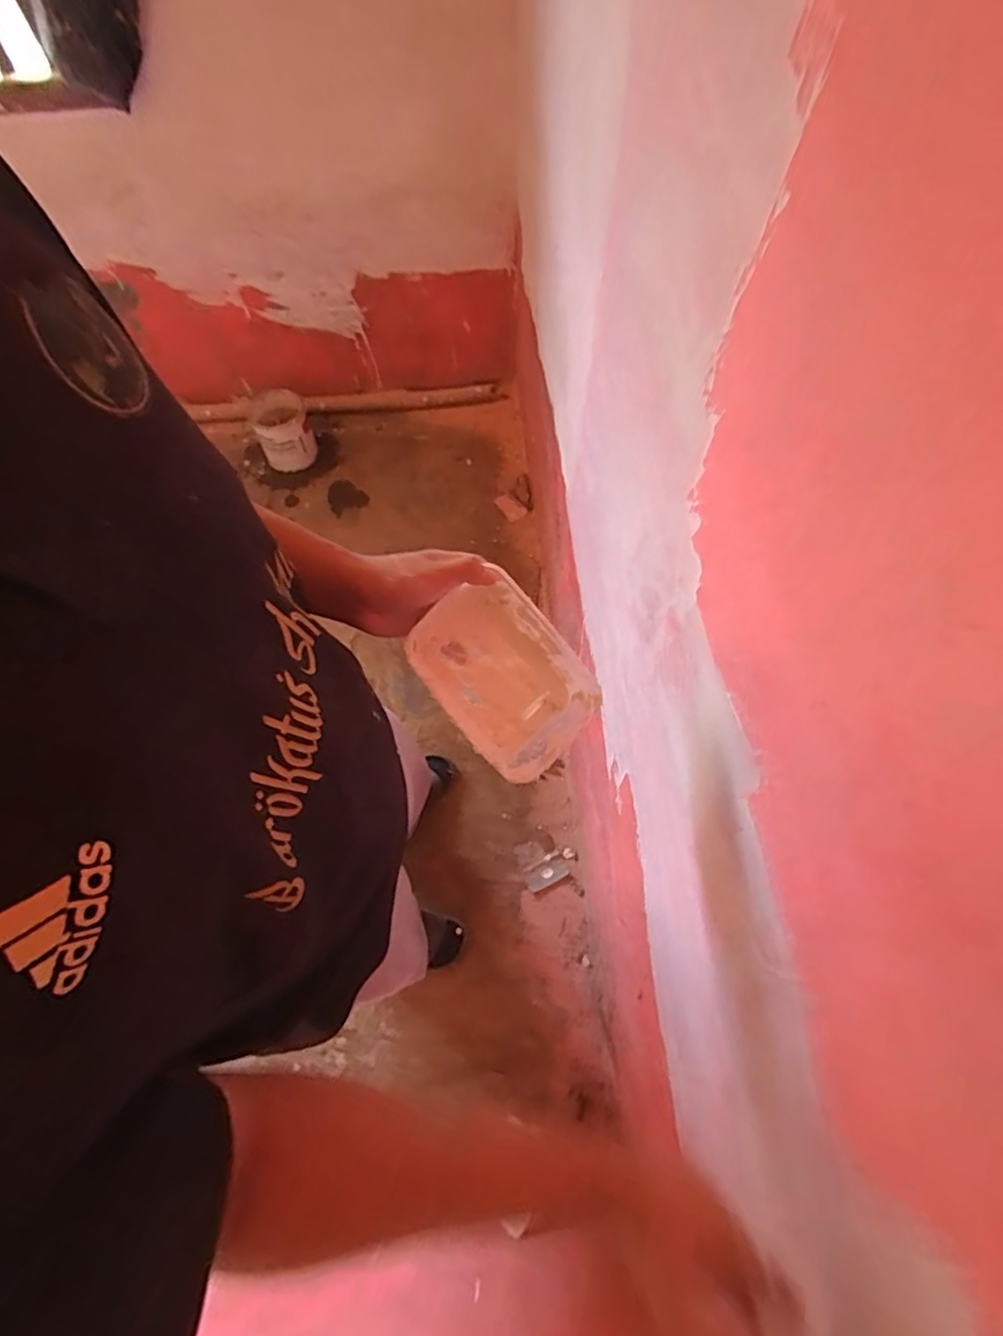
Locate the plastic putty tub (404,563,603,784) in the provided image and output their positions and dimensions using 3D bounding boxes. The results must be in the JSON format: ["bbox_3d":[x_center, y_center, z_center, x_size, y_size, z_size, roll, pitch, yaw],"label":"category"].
[{"bbox_3d":[0.005,0.009,0.559,0.125,0.063,0.178,-43,96,-1],"label":"plastic putty tub"}]

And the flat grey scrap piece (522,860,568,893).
[{"bbox_3d":[0.107,0.500,1.436,0.107,0.004,0.042,-26,63,-13],"label":"flat grey scrap piece"}]

